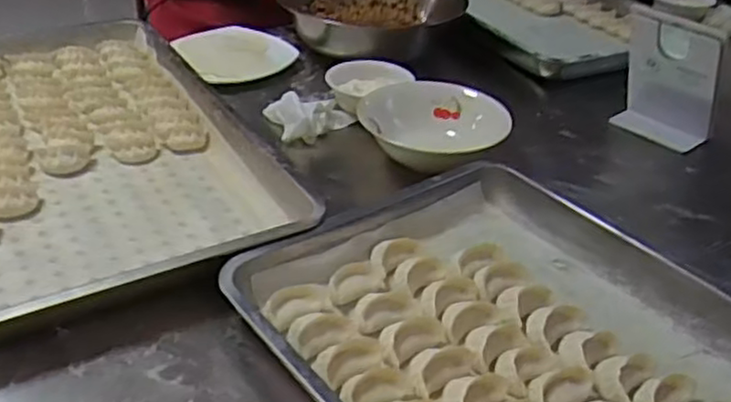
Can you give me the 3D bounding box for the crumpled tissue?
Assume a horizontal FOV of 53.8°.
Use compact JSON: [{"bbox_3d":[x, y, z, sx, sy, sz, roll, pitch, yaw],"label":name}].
[{"bbox_3d":[-0.068,-0.106,0.888,0.106,0.034,0.076,-4,34,-11],"label":"crumpled tissue"}]

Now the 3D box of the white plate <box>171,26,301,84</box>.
[{"bbox_3d":[-0.186,-0.214,1.036,0.160,0.017,0.182,-17,38,-28],"label":"white plate"}]

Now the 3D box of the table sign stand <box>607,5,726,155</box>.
[{"bbox_3d":[0.370,-0.147,0.880,0.034,0.156,0.122,-22,41,-34],"label":"table sign stand"}]

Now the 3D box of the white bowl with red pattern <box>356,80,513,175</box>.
[{"bbox_3d":[0.086,-0.088,0.850,0.167,0.061,0.125,26,39,31],"label":"white bowl with red pattern"}]

